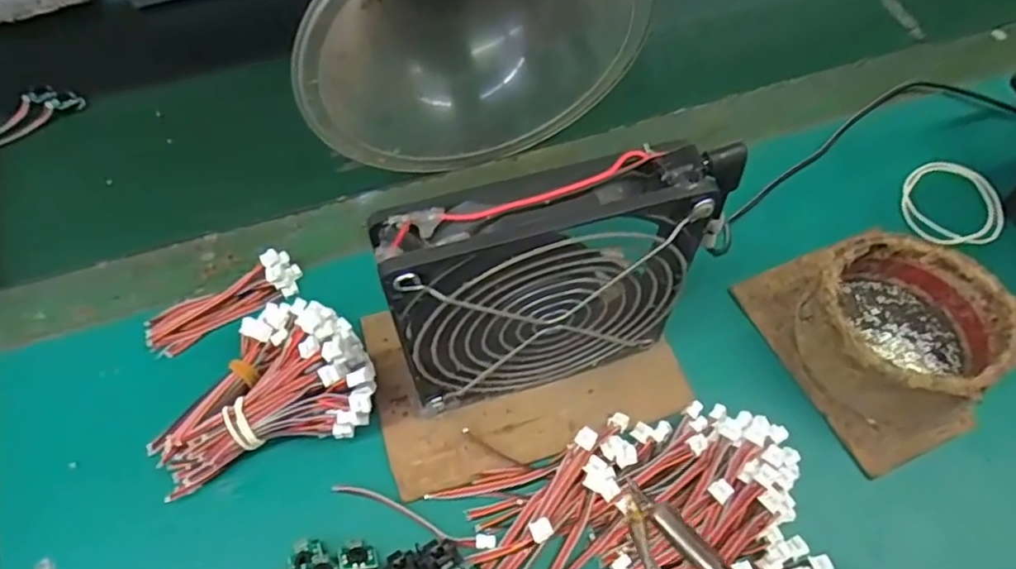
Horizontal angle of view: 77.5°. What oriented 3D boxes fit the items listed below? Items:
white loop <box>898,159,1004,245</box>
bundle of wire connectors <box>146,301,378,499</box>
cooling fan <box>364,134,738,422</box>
[{"bbox_3d":[0.257,-0.048,0.364,0.056,0.006,0.054,-37,64,-22],"label":"white loop"},{"bbox_3d":[-0.113,0.042,0.288,0.104,0.047,0.074,-13,58,-8],"label":"bundle of wire connectors"},{"bbox_3d":[0.017,0.006,0.258,0.122,0.130,0.026,-14,58,-9],"label":"cooling fan"}]

